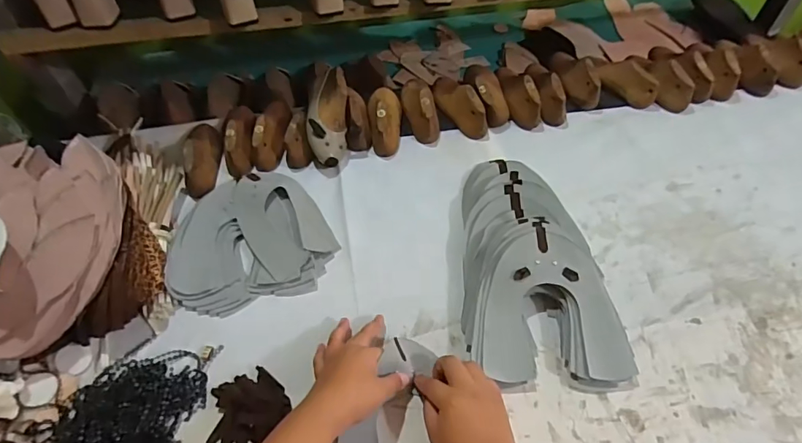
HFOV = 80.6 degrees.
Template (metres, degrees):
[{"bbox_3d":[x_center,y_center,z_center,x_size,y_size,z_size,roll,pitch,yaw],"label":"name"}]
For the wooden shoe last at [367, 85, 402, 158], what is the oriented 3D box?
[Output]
[{"bbox_3d":[-0.025,-0.169,0.731,0.052,0.057,0.141,-2,53,0],"label":"wooden shoe last"}]

